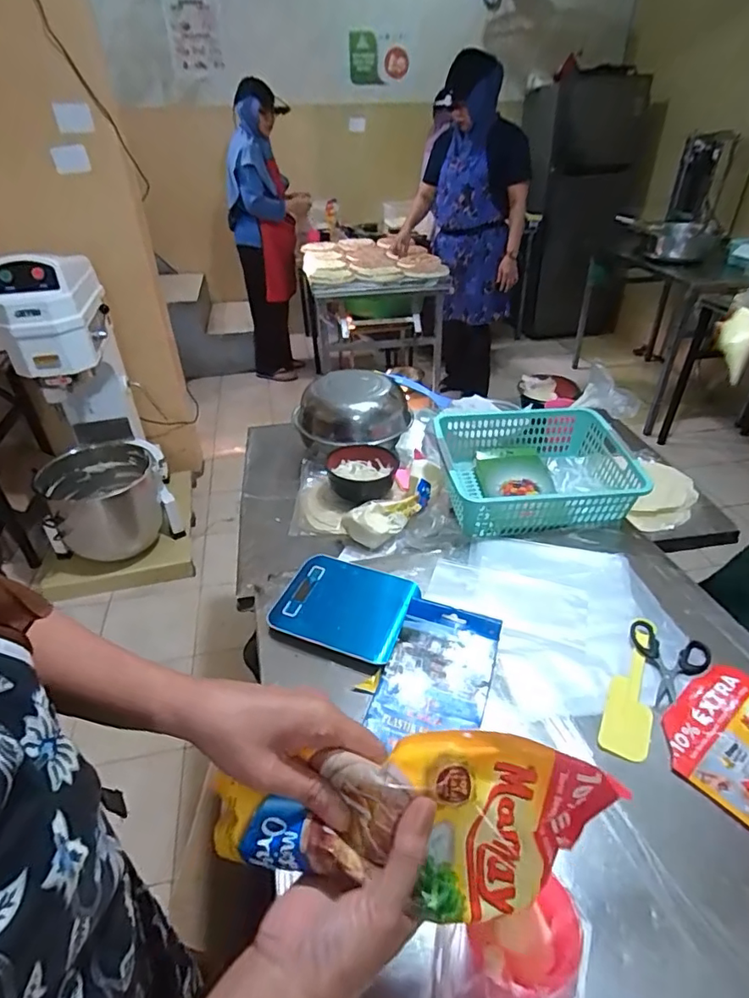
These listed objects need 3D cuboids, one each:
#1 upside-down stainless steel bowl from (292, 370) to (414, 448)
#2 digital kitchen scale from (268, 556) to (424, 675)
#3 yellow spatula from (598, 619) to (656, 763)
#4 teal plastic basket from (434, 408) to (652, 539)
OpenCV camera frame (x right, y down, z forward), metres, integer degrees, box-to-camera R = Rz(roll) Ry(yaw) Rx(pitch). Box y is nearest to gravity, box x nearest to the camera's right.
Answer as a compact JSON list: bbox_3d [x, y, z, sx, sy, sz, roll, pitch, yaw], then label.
[{"bbox_3d":[-0.055,-0.198,1.148,0.201,0.087,0.215,-1,36,1],"label":"upside-down stainless steel bowl"},{"bbox_3d":[-0.044,0.147,0.694,0.177,0.025,0.152,15,39,23],"label":"digital kitchen scale"},{"bbox_3d":[0.301,0.211,0.606,0.047,0.016,0.186,17,40,25],"label":"yellow spatula"},{"bbox_3d":[0.285,-0.060,0.909,0.314,0.088,0.258,-7,36,-7],"label":"teal plastic basket"}]

